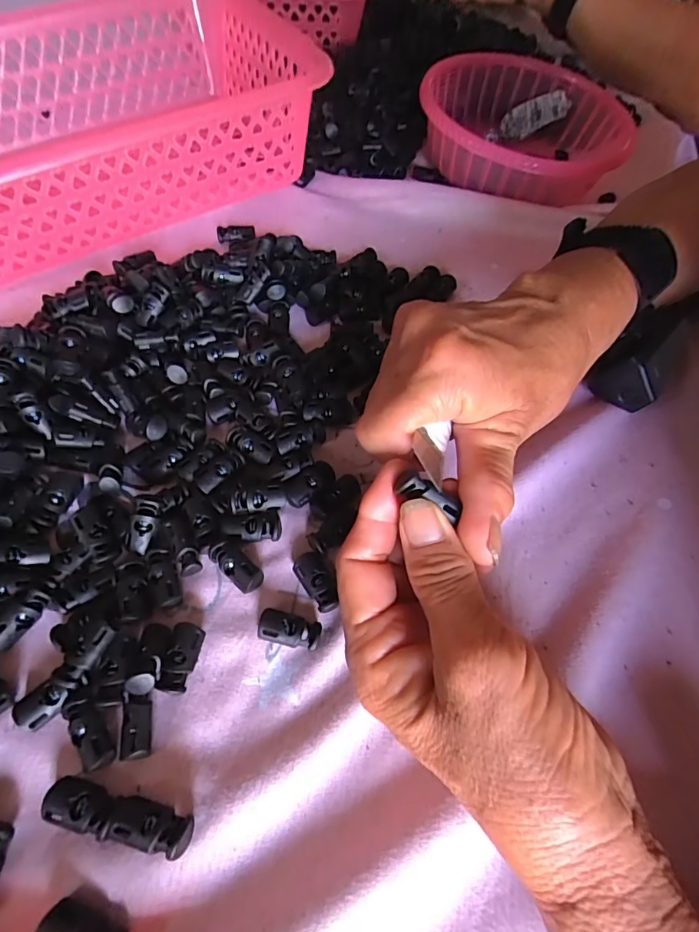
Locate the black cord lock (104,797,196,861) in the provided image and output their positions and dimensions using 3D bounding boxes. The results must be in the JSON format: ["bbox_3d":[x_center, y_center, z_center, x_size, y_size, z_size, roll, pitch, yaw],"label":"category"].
[{"bbox_3d":[-0.071,0.128,0.166,0.030,0.010,0.012,12,60,3],"label":"black cord lock"}]

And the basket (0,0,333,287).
[{"bbox_3d":[-0.187,-0.244,0.338,0.296,0.090,0.207,-27,65,-18],"label":"basket"}]

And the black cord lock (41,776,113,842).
[{"bbox_3d":[-0.100,0.124,0.171,0.028,0.008,0.013,15,60,5],"label":"black cord lock"}]

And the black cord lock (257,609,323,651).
[{"bbox_3d":[-0.027,0.073,0.207,0.027,0.008,0.014,12,60,3],"label":"black cord lock"}]

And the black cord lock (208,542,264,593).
[{"bbox_3d":[-0.053,0.048,0.218,0.028,0.011,0.012,36,64,16],"label":"black cord lock"}]

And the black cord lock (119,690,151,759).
[{"bbox_3d":[-0.084,0.102,0.184,0.012,0.011,0.023,-5,60,-7],"label":"black cord lock"}]

